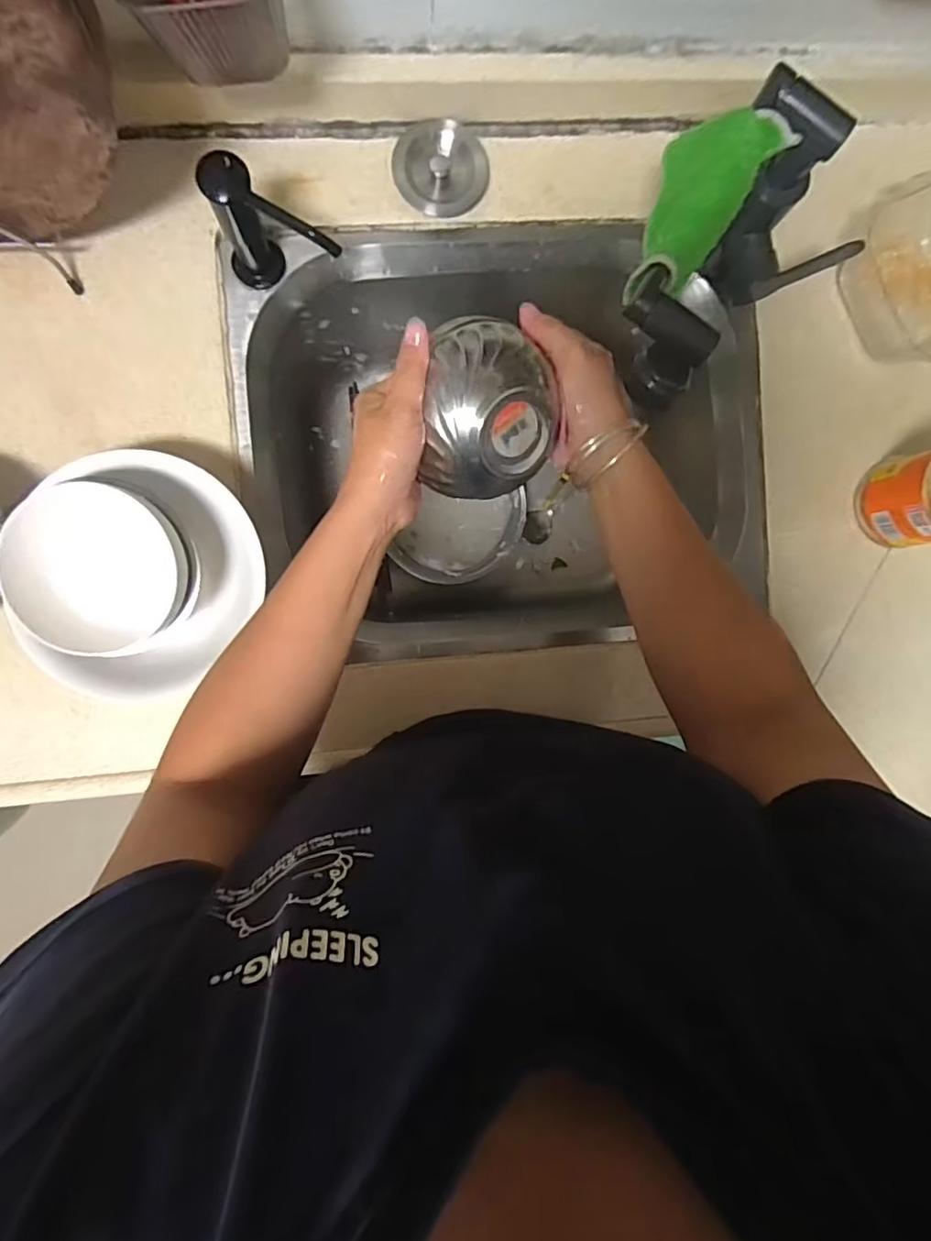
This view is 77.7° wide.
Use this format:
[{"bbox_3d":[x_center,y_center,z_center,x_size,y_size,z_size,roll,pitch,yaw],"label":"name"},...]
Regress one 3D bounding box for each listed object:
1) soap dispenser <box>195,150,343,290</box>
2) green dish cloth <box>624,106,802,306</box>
[{"bbox_3d":[-0.155,-0.305,0.476,0.105,0.114,0.038,33,91,-6],"label":"soap dispenser"},{"bbox_3d":[0.159,-0.299,0.417,0.069,0.061,0.164,37,88,-5],"label":"green dish cloth"}]

